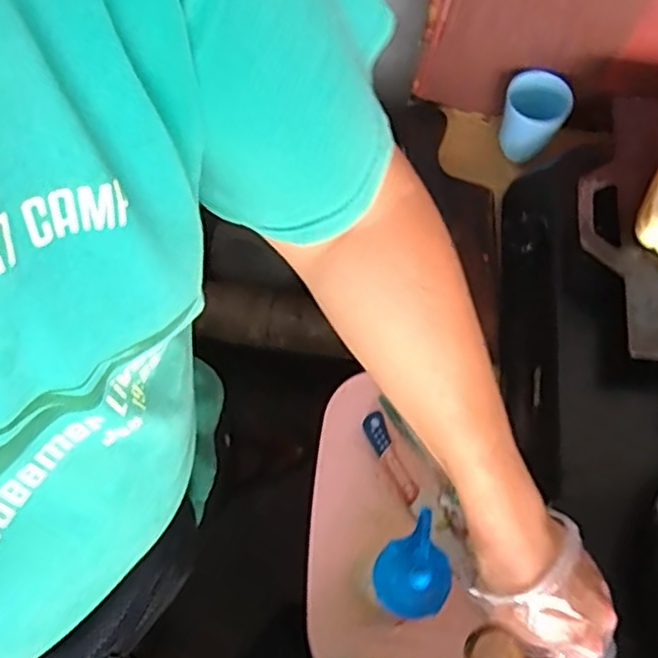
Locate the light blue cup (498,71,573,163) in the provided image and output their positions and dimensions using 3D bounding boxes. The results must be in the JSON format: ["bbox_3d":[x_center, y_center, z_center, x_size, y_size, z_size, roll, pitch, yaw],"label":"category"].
[{"bbox_3d":[0.248,-0.256,0.860,0.075,0.102,0.070,23,68,8],"label":"light blue cup"}]

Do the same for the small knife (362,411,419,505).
[{"bbox_3d":[0.064,0.135,0.730,0.024,0.009,0.101,-22,69,-11],"label":"small knife"}]

